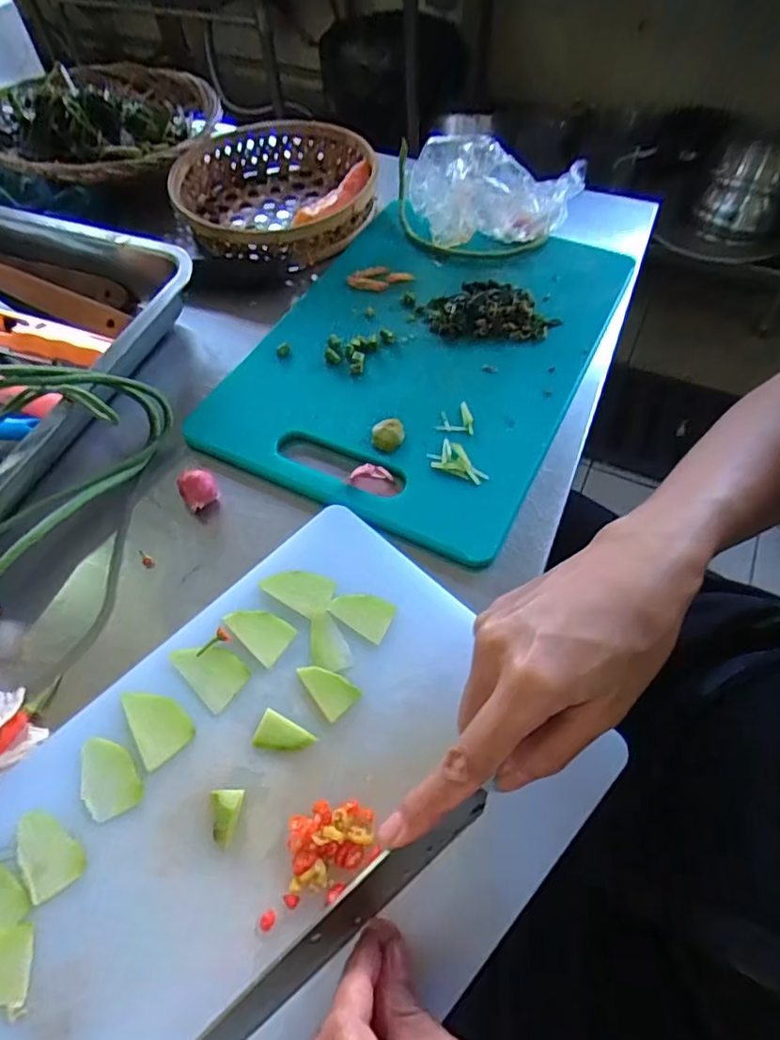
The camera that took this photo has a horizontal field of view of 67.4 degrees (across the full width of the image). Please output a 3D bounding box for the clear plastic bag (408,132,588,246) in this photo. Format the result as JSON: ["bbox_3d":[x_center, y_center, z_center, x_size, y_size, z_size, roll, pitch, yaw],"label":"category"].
[{"bbox_3d":[0.098,-0.300,0.533,0.155,0.082,0.074,4,57,5],"label":"clear plastic bag"}]

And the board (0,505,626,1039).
[{"bbox_3d":[-0.081,0.159,0.287,0.238,0.018,0.348,39,66,23],"label":"board"}]

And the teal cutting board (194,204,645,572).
[{"bbox_3d":[0.033,-0.150,0.485,0.245,0.017,0.363,23,61,16],"label":"teal cutting board"}]

